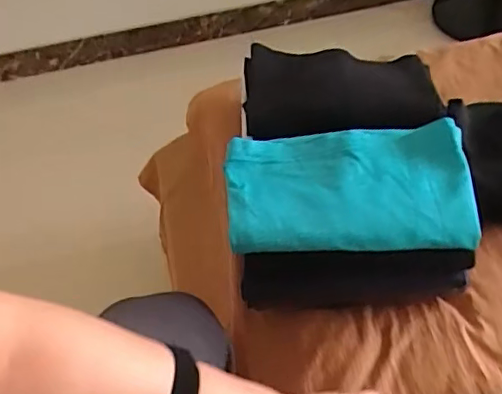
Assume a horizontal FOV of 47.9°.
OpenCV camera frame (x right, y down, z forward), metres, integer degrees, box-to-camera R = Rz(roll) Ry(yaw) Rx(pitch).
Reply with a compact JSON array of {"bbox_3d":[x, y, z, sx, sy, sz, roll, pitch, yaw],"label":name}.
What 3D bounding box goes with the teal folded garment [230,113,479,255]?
[{"bbox_3d":[0.096,-0.013,0.569,0.242,0.040,0.146,-5,46,2],"label":"teal folded garment"}]

